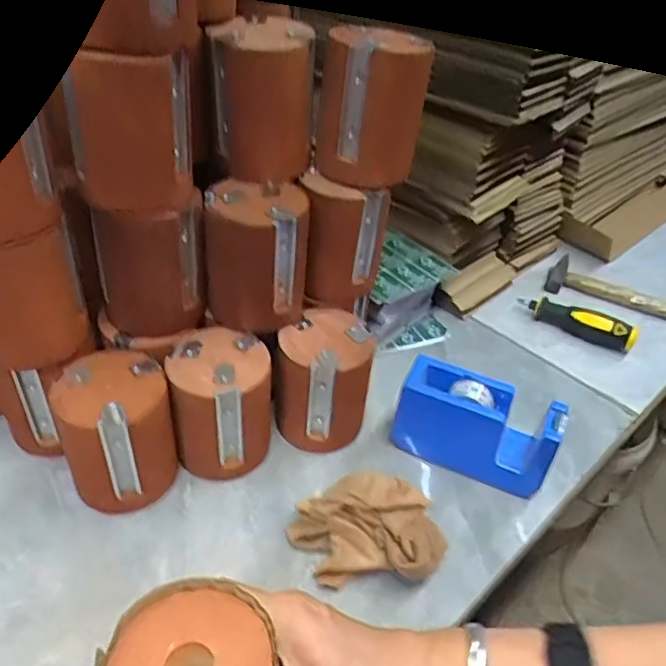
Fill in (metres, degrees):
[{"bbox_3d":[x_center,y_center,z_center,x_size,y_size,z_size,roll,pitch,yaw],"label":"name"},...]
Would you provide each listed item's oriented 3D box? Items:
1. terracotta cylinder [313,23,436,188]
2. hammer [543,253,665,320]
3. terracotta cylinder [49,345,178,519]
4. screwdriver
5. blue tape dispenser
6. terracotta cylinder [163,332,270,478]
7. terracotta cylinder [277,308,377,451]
[{"bbox_3d":[0.028,-0.172,0.455,0.080,0.098,0.064,12,40,6],"label":"terracotta cylinder"},{"bbox_3d":[0.387,-0.037,0.718,0.250,0.023,0.059,19,41,13],"label":"hammer"},{"bbox_3d":[-0.162,0.077,0.453,0.076,0.103,0.076,4,40,-4],"label":"terracotta cylinder"},{"bbox_3d":[0.271,-0.019,0.663,0.125,0.033,0.027,28,44,23],"label":"screwdriver"},{"bbox_3d":[0.120,0.078,0.505,0.127,0.080,0.042,20,42,15],"label":"blue tape dispenser"},{"bbox_3d":[-0.090,0.058,0.485,0.078,0.102,0.077,4,40,-4],"label":"terracotta cylinder"},{"bbox_3d":[-0.007,0.040,0.511,0.079,0.100,0.074,4,40,-4],"label":"terracotta cylinder"}]

